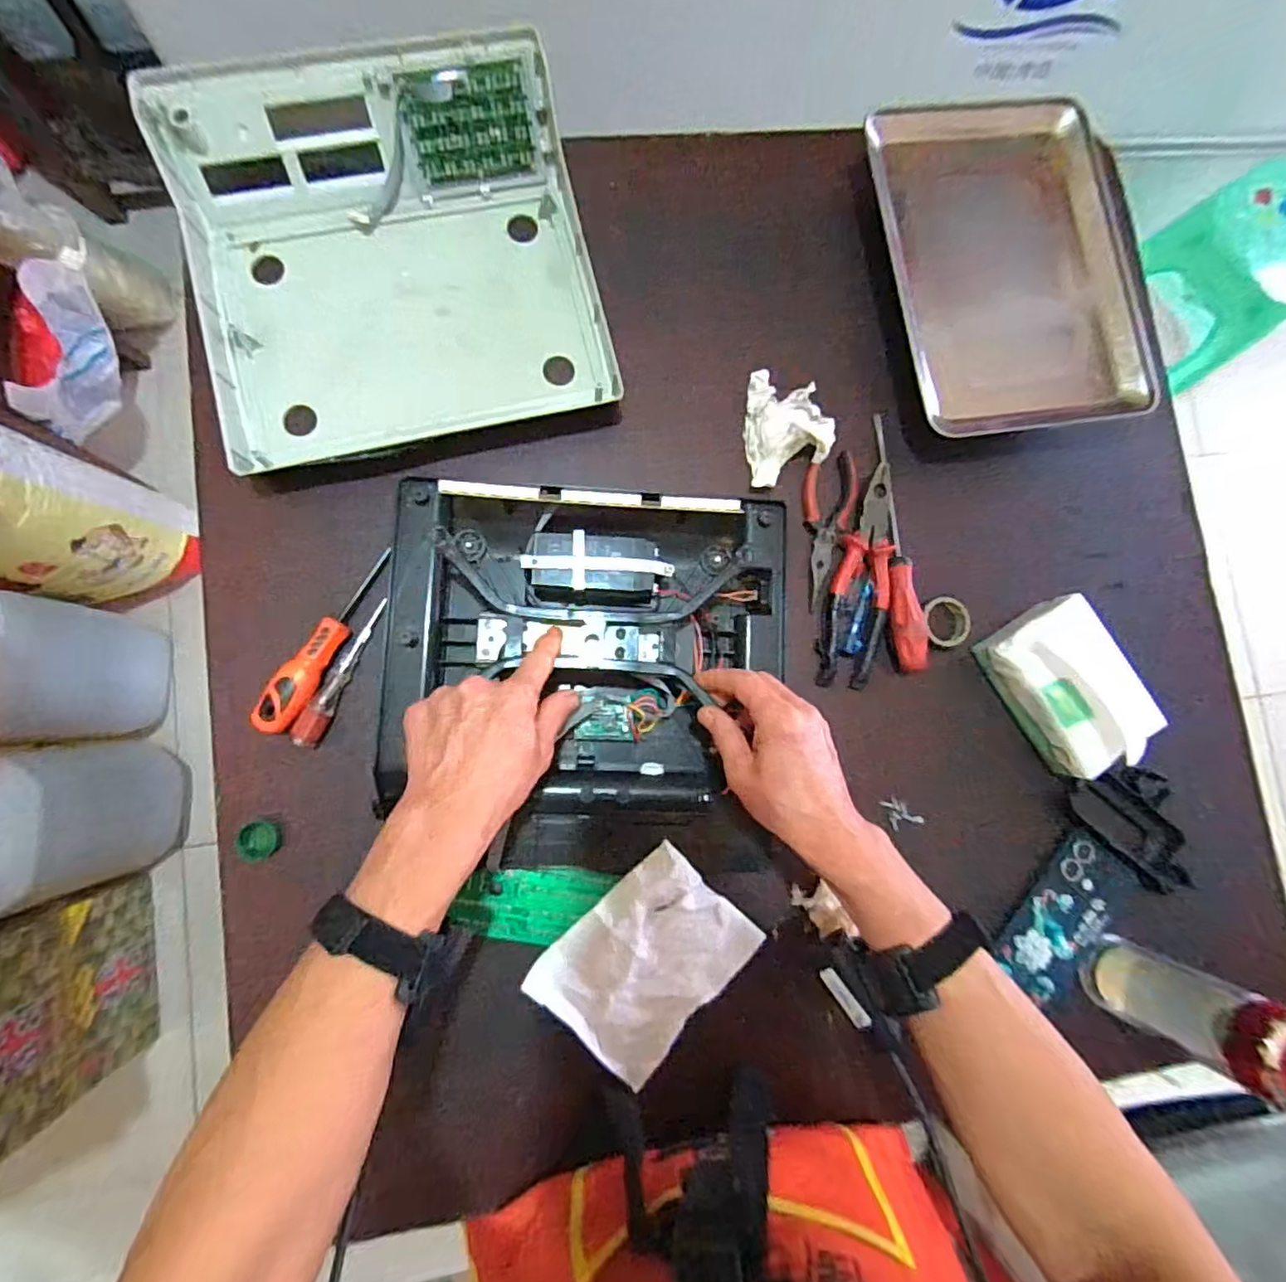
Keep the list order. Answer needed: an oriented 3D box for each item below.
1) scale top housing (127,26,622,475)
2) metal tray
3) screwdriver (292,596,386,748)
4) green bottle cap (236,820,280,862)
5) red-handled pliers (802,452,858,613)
[{"bbox_3d":[-0.218,-0.339,0.553,0.343,0.074,0.328,-13,86,-7],"label":"scale top housing"},{"bbox_3d":[0.356,-0.367,0.611,0.257,0.039,0.338,-8,85,-6],"label":"metal tray"},{"bbox_3d":[-0.256,0.027,0.534,0.020,0.018,0.136,27,82,-2],"label":"screwdriver"},{"bbox_3d":[-0.318,0.165,0.514,0.028,0.008,0.032,-3,84,-6],"label":"green bottle cap"},{"bbox_3d":[0.175,-0.106,0.590,0.045,0.016,0.149,5,84,-5],"label":"red-handled pliers"}]

